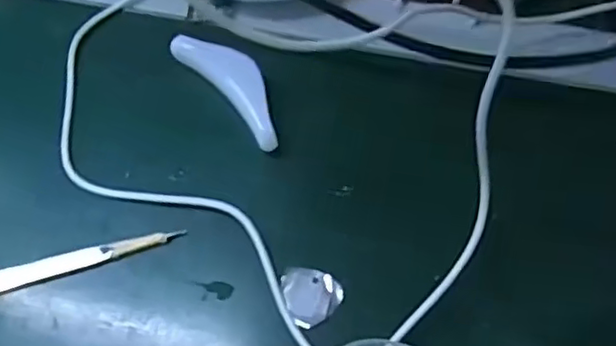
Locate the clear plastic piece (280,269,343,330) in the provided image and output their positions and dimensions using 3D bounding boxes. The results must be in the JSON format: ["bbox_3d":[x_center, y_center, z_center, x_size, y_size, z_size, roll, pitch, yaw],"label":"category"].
[{"bbox_3d":[0.002,0.061,0.331,0.028,0.005,0.030,-1,63,2],"label":"clear plastic piece"}]

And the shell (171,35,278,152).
[{"bbox_3d":[-0.042,-0.051,0.370,0.027,0.018,0.086,-39,68,-15],"label":"shell"}]

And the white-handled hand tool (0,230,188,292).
[{"bbox_3d":[-0.128,0.048,0.341,0.125,0.005,0.011,-15,64,-5],"label":"white-handled hand tool"}]

